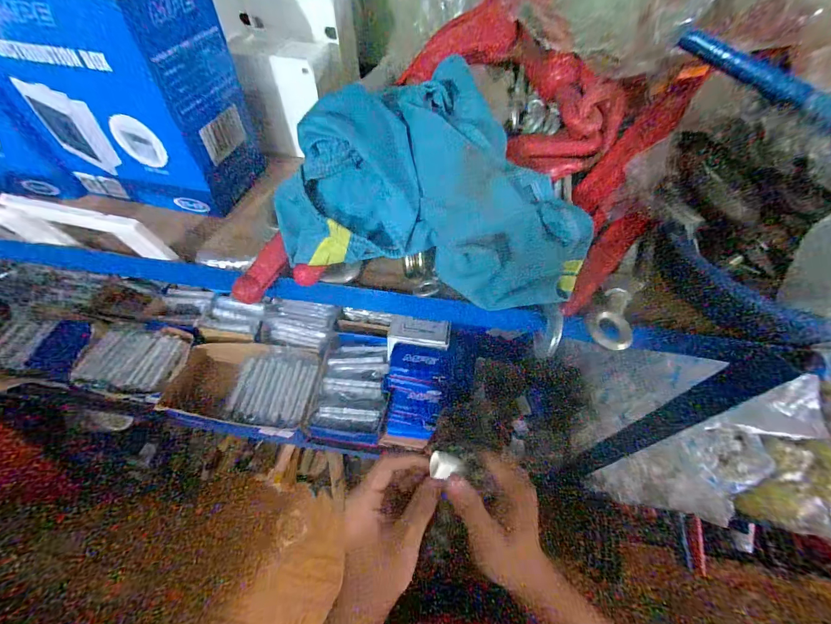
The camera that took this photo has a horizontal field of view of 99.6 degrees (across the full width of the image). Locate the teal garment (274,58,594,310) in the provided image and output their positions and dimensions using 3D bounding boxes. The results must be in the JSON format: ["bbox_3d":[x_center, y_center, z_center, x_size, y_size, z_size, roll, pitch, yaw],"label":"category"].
[{"bbox_3d":[0.018,-0.102,0.275,0.227,0.090,0.164,13,55,7],"label":"teal garment"}]

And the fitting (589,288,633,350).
[{"bbox_3d":[0.149,0.005,0.260,0.029,0.011,0.050,30,59,18],"label":"fitting"}]

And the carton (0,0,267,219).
[{"bbox_3d":[-0.241,-0.191,0.305,0.158,0.160,0.102,13,55,7],"label":"carton"}]

